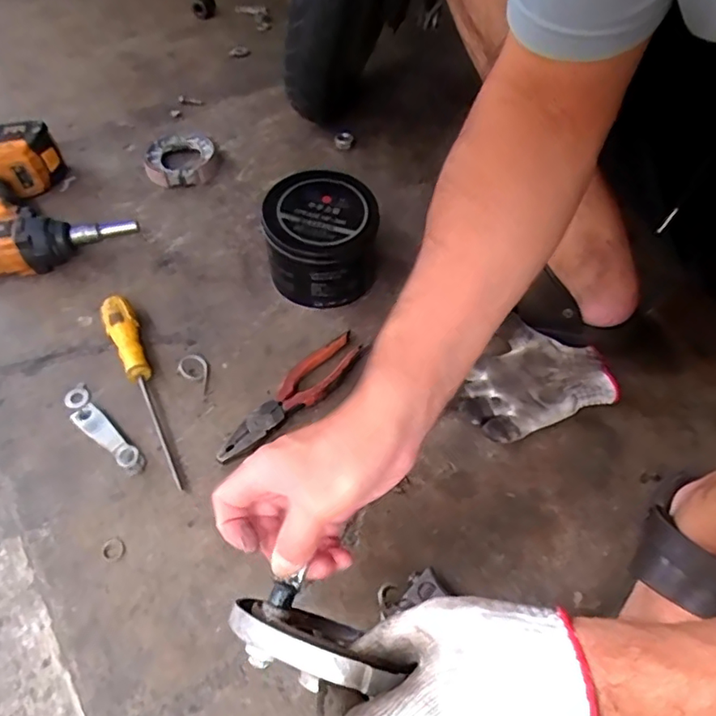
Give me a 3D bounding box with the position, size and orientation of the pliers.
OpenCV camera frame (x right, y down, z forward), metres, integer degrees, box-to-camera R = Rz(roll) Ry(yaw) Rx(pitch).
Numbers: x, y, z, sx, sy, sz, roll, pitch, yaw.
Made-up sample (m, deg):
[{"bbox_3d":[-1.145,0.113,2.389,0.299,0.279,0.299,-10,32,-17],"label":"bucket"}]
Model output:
[{"bbox_3d":[-0.066,0.038,0.558,0.046,0.022,0.185,34,60,24],"label":"pliers"}]

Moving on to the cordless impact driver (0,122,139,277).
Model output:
[{"bbox_3d":[-0.416,-0.208,0.714,0.200,0.068,0.254,-21,55,-15],"label":"cordless impact driver"}]

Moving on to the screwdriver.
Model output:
[{"bbox_3d":[-0.215,0.024,0.559,0.032,0.028,0.237,-24,56,-17],"label":"screwdriver"}]

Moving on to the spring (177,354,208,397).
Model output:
[{"bbox_3d":[-0.168,0.016,0.571,0.028,0.016,0.055,-20,55,-15],"label":"spring"}]

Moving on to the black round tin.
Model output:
[{"bbox_3d":[-0.041,-0.132,0.639,0.118,0.103,0.119,0,52,0],"label":"black round tin"}]

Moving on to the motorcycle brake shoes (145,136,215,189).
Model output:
[{"bbox_3d":[-0.257,-0.289,0.806,0.099,0.023,0.117,-18,54,-14],"label":"motorcycle brake shoes"}]

